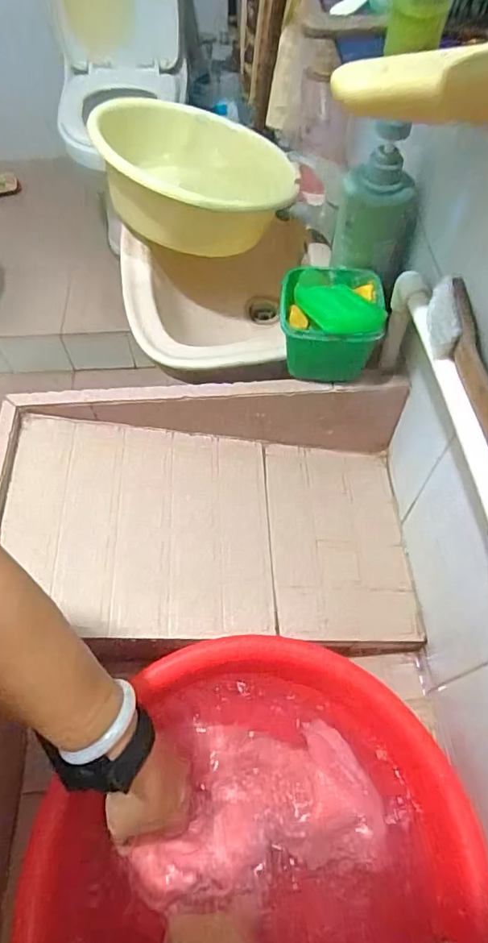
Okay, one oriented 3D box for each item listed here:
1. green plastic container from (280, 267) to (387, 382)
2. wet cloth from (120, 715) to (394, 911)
[{"bbox_3d":[0.098,-0.168,0.588,0.113,0.087,0.121,6,59,5],"label":"green plastic container"},{"bbox_3d":[0.013,0.319,0.491,0.232,0.049,0.131,-8,59,-4],"label":"wet cloth"}]

